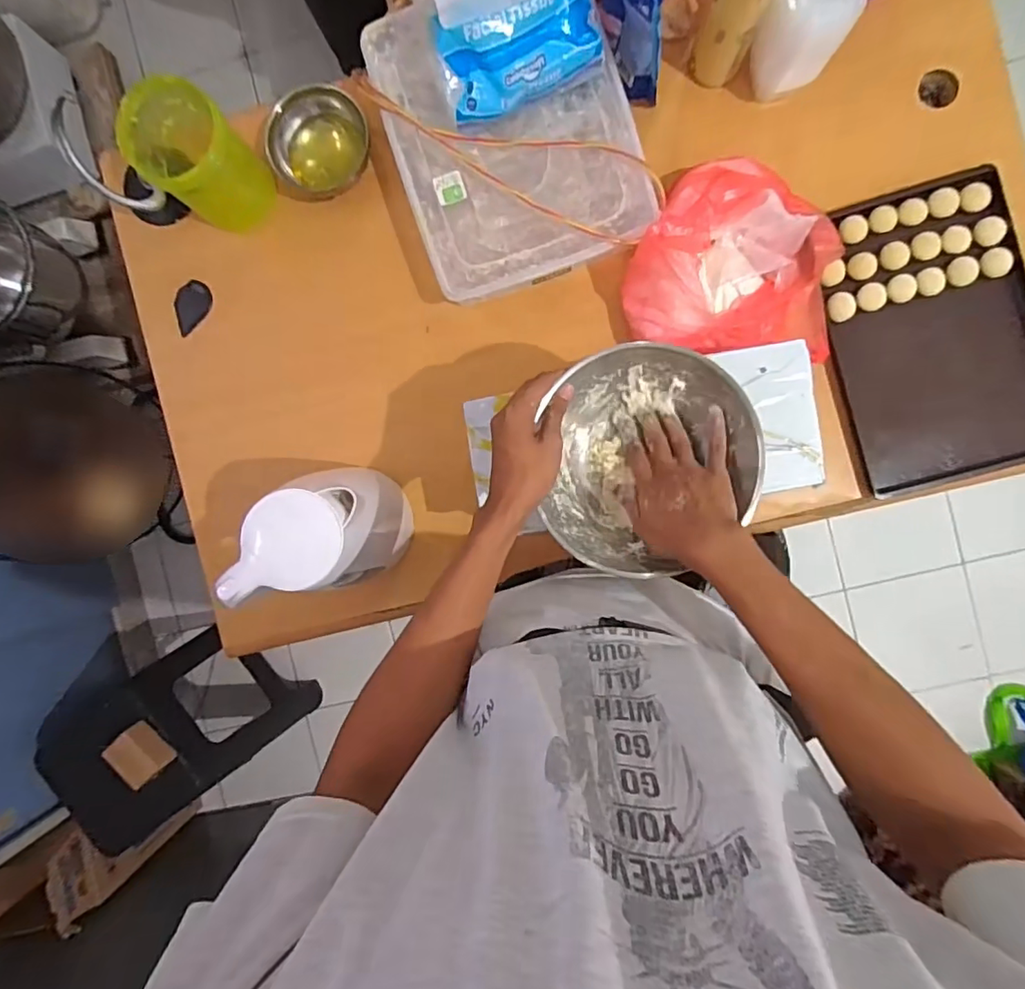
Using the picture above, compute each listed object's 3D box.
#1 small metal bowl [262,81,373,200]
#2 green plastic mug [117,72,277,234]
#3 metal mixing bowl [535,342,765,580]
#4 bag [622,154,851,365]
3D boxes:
[{"bbox_3d":[-0.249,-0.453,0.706,0.129,0.053,0.101,-18,91,4],"label":"small metal bowl"},{"bbox_3d":[-0.386,-0.416,0.688,0.118,0.127,0.114,30,94,2],"label":"green plastic mug"},{"bbox_3d":[0.126,-0.037,0.559,0.212,0.079,0.208,0,92,4],"label":"metal mixing bowl"},{"bbox_3d":[0.267,-0.284,0.664,0.235,0.086,0.224,12,93,3],"label":"bag"}]

